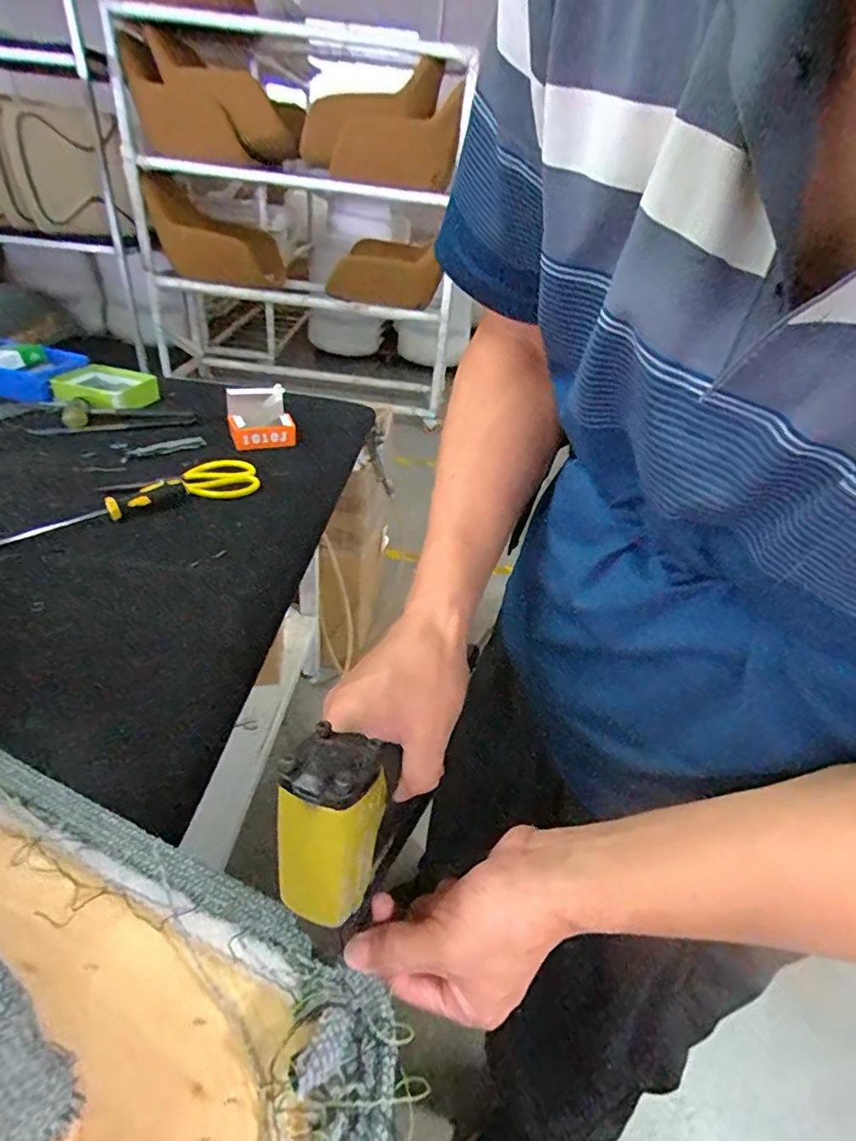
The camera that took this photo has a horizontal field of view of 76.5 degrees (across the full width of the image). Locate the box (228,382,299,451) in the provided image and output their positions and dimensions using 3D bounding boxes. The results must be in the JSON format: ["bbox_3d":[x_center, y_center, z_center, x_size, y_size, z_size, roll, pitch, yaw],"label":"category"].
[{"bbox_3d":[-0.296,-0.271,0.957,0.107,0.071,0.103,-9,40,-22],"label":"box"}]

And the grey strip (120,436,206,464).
[{"bbox_3d":[-0.445,-0.206,0.913,0.136,0.008,0.026,-25,48,-37],"label":"grey strip"}]

